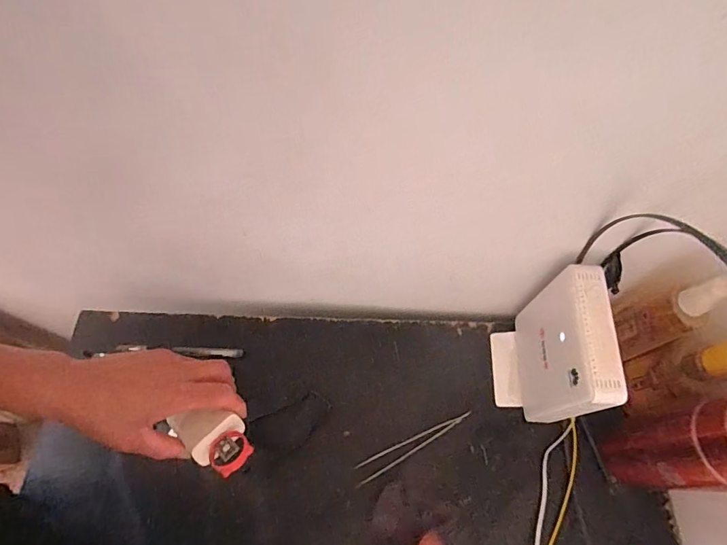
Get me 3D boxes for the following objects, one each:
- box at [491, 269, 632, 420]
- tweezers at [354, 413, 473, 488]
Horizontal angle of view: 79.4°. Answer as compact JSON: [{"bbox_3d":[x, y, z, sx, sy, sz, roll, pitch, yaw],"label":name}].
[{"bbox_3d":[0.178,0.079,0.431,0.057,0.177,0.126,2,64,3],"label":"box"},{"bbox_3d":[0.054,0.186,0.477,0.143,0.006,0.020,-27,66,-10],"label":"tweezers"}]

